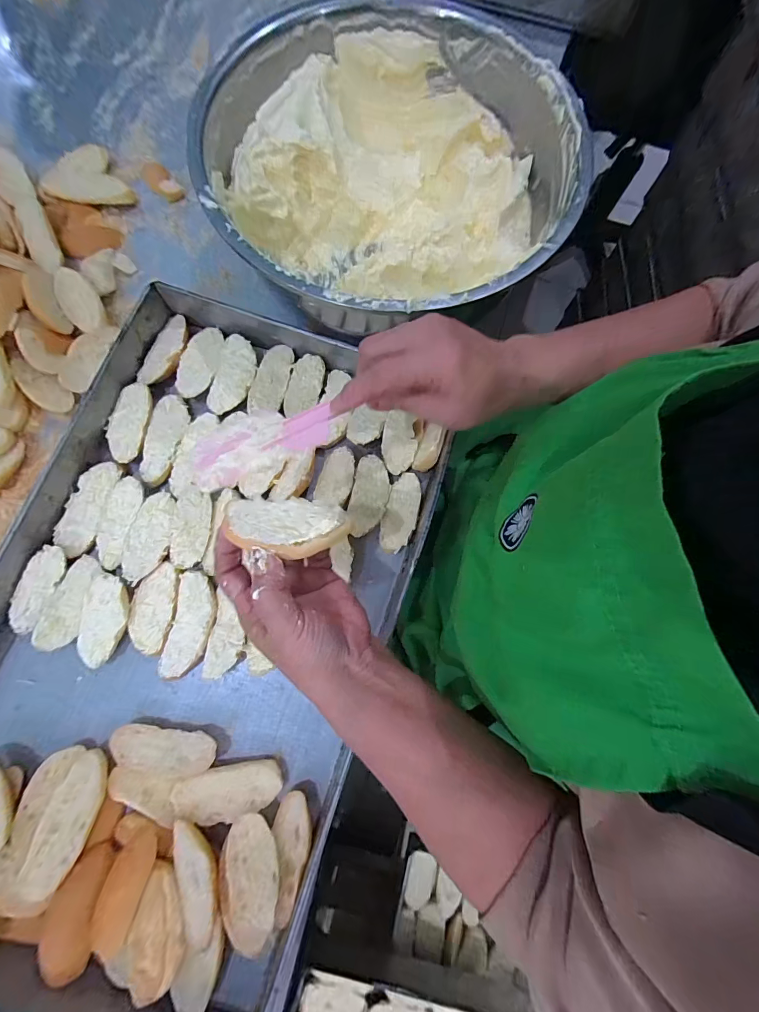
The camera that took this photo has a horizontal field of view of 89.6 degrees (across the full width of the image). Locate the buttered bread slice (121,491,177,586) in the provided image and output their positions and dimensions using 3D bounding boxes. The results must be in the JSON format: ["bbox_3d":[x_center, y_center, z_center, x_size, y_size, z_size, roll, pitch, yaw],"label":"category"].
[{"bbox_3d":[-0.233,0.031,0.390,0.042,0.008,0.090,11,78,3],"label":"buttered bread slice"}]

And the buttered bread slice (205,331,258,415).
[{"bbox_3d":[-0.164,-0.147,0.429,0.044,0.010,0.089,15,78,4],"label":"buttered bread slice"}]

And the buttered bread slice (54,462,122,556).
[{"bbox_3d":[-0.301,0.001,0.396,0.038,0.009,0.099,18,78,5],"label":"buttered bread slice"}]

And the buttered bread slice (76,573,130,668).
[{"bbox_3d":[-0.267,0.110,0.369,0.040,0.014,0.084,11,78,3],"label":"buttered bread slice"}]

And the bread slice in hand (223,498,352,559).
[{"bbox_3d":[-0.060,0.014,0.254,0.078,0.016,0.042,4,48,-8],"label":"bread slice in hand"}]

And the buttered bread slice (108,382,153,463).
[{"bbox_3d":[-0.271,-0.090,0.414,0.042,0.012,0.084,2,77,1],"label":"buttered bread slice"}]

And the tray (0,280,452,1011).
[{"bbox_3d":[-0.176,0.101,0.363,0.357,0.043,0.607,18,78,5],"label":"tray"}]

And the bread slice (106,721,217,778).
[{"bbox_3d":[-0.200,0.227,0.358,0.092,0.022,0.036,8,78,2],"label":"bread slice"}]

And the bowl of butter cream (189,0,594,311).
[{"bbox_3d":[0.011,-0.335,0.416,0.356,0.126,0.356,0,77,1],"label":"bowl of butter cream"}]

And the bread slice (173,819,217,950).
[{"bbox_3d":[-0.154,0.321,0.324,0.032,0.013,0.095,-13,78,-2],"label":"bread slice"}]

